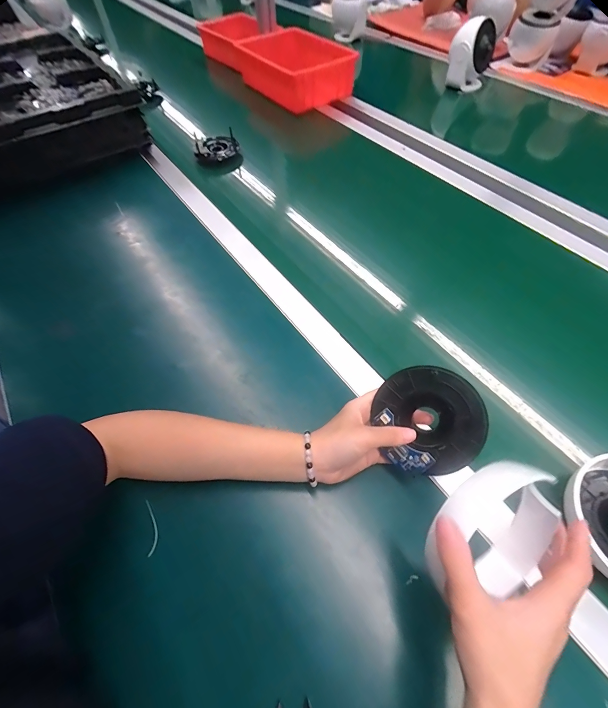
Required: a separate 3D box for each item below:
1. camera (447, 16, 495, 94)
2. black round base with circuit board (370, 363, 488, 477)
[{"bbox_3d":[0.419,-0.765,0.831,0.096,0.143,0.095,-21,59,-11],"label":"camera"},{"bbox_3d":[0.119,0.062,0.308,0.096,0.015,0.100,-2,85,22],"label":"black round base with circuit board"}]

